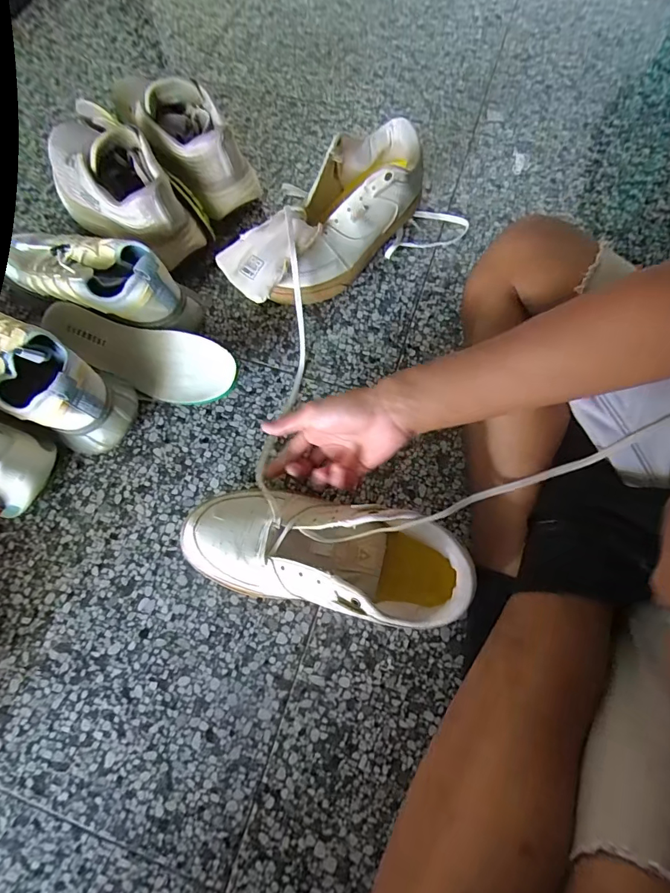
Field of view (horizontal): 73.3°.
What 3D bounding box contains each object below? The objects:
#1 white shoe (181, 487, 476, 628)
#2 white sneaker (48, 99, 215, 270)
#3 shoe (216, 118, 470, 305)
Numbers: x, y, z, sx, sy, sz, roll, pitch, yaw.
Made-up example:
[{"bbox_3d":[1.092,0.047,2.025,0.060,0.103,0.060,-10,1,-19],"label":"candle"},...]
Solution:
[{"bbox_3d":[-0.015,0.097,0.425,0.259,0.090,0.093,11,70,6],"label":"white shoe"},{"bbox_3d":[-0.296,-0.356,0.612,0.285,0.133,0.117,41,76,15],"label":"white sneaker"},{"bbox_3d":[0.001,-0.296,0.592,0.317,0.106,0.139,-29,71,-9],"label":"shoe"}]

